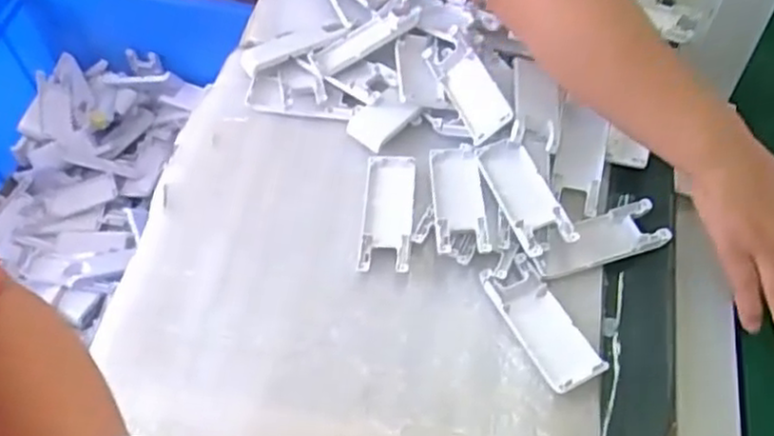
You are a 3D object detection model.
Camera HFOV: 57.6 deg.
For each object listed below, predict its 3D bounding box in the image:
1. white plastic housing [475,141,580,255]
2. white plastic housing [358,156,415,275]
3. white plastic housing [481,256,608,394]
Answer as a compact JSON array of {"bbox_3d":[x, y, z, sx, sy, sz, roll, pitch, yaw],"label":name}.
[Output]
[{"bbox_3d":[0.106,-0.016,0.547,0.037,0.022,0.103,-15,56,-9],"label":"white plastic housing"},{"bbox_3d":[0.000,-0.005,0.560,0.039,0.010,0.104,3,55,4],"label":"white plastic housing"},{"bbox_3d":[0.110,0.073,0.500,0.041,0.013,0.103,-22,57,-14],"label":"white plastic housing"}]

